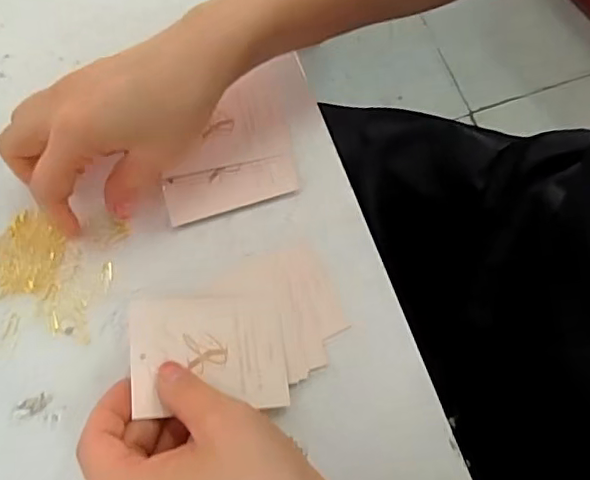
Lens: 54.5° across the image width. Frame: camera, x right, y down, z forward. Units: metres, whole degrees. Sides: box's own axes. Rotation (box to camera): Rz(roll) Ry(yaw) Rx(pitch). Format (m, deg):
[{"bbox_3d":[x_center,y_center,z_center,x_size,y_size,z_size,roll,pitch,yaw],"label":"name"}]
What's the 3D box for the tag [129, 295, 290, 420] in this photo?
[{"bbox_3d":[-0.044,0.058,0.298,0.079,0.004,0.060,-1,66,-17],"label":"tag"}]

